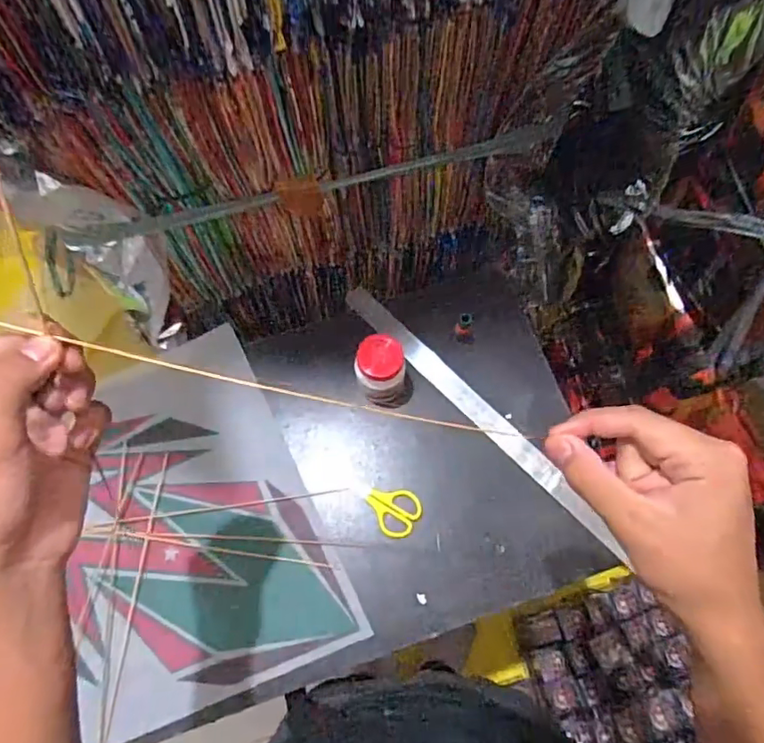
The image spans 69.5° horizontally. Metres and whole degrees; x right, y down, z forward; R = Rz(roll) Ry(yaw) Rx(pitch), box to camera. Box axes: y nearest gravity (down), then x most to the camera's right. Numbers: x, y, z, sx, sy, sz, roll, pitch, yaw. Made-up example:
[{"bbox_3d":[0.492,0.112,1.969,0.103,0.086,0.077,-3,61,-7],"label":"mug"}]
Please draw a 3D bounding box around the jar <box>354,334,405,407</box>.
[{"bbox_3d":[-0.002,0.002,0.630,0.056,0.098,0.057,0,70,0],"label":"jar"}]

